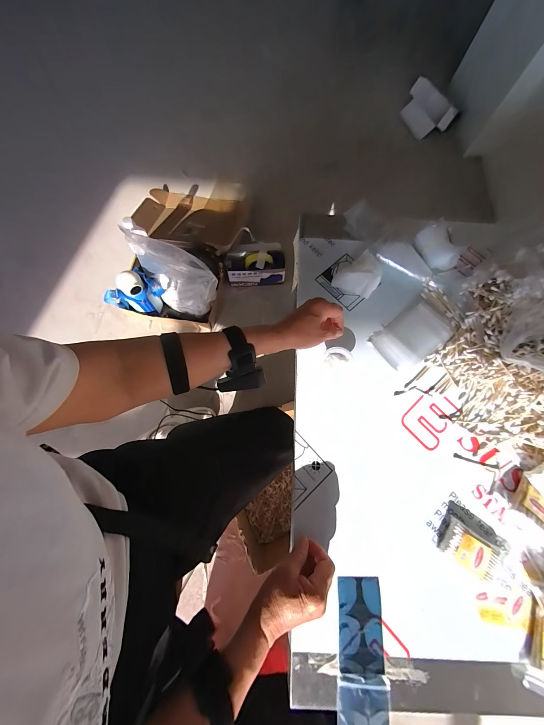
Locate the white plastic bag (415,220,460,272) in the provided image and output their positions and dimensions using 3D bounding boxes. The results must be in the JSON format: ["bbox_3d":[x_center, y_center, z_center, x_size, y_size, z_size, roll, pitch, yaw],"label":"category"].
[{"bbox_3d":[0.317,-0.219,0.507,0.053,0.045,0.088,-23,76,-8],"label":"white plastic bag"}]

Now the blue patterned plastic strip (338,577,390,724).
[{"bbox_3d":[0.122,0.401,0.351,0.062,0.008,0.187,4,72,2],"label":"blue patterned plastic strip"}]

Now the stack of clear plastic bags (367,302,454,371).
[{"bbox_3d":[0.254,-0.045,0.475,0.134,0.012,0.085,-31,77,-10],"label":"stack of clear plastic bags"}]

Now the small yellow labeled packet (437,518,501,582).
[{"bbox_3d":[0.290,0.274,0.380,0.079,0.019,0.049,35,76,8],"label":"small yellow labeled packet"}]

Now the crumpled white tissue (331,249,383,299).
[{"bbox_3d":[0.163,-0.163,0.484,0.074,0.047,0.075,34,76,8],"label":"crumpled white tissue"}]

